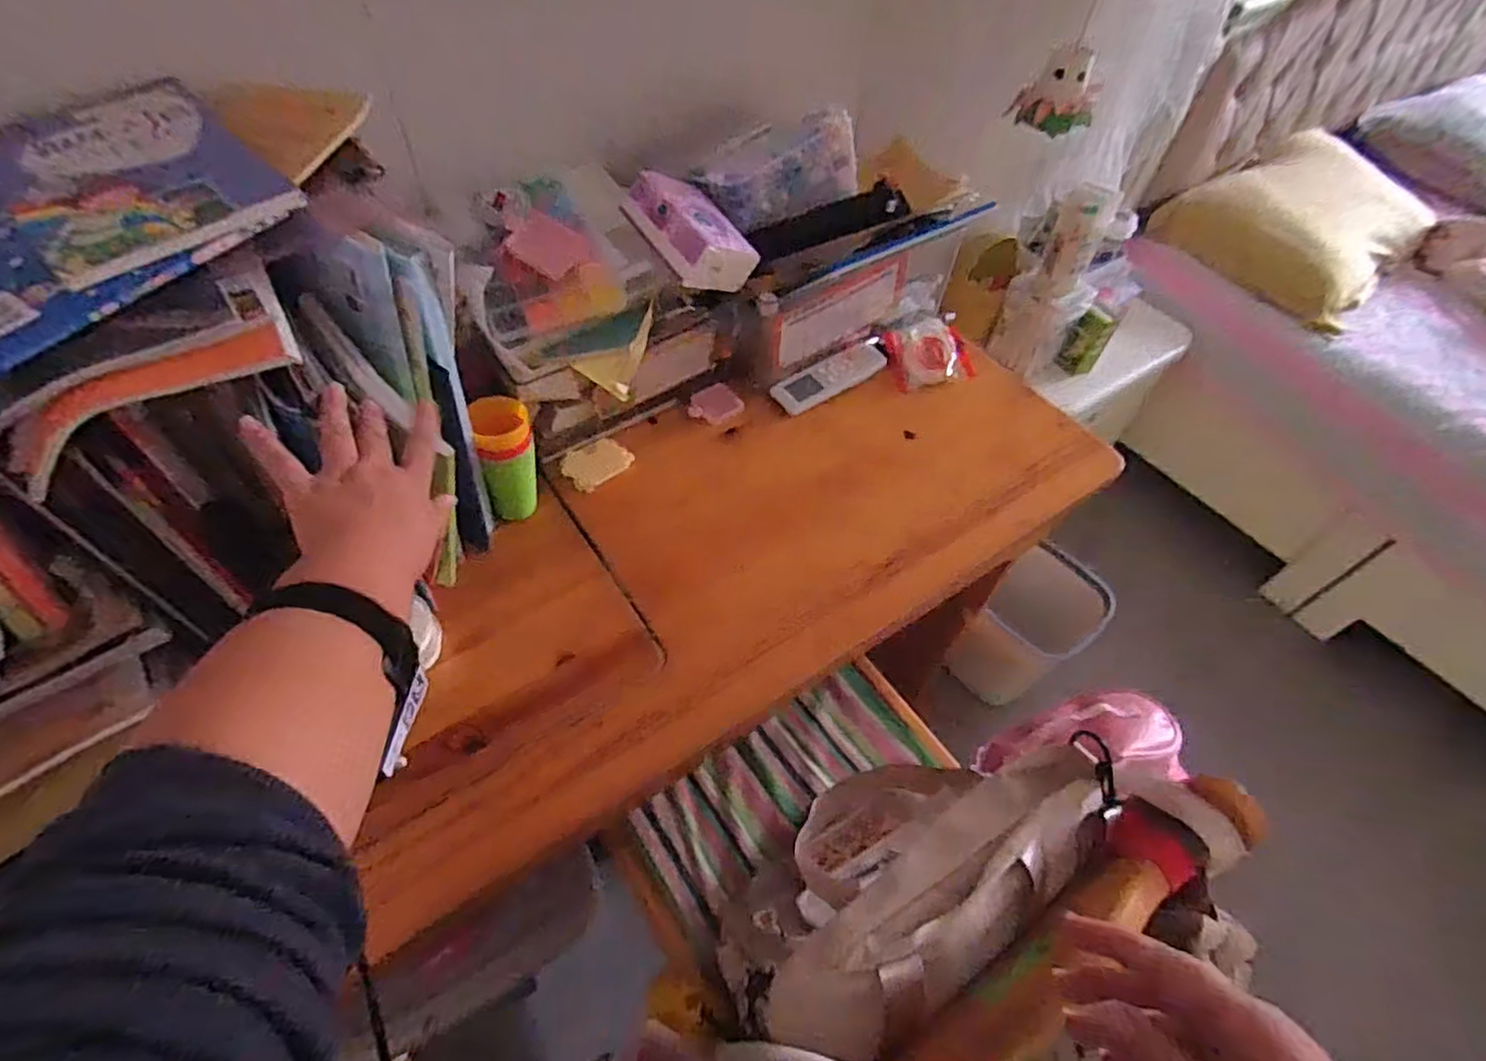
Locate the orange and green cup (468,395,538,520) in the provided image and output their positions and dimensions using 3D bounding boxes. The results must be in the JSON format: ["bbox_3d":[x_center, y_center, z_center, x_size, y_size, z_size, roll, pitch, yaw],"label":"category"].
[{"bbox_3d":[-0.235,-0.072,0.689,0.052,0.120,0.063,-10,55,-13],"label":"orange and green cup"}]

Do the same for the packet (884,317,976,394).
[{"bbox_3d":[0.248,-0.244,0.906,0.110,0.024,0.113,-6,54,-10],"label":"packet"}]

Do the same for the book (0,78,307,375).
[{"bbox_3d":[-0.437,-0.216,0.450,0.205,0.019,0.228,31,63,16],"label":"book"}]

